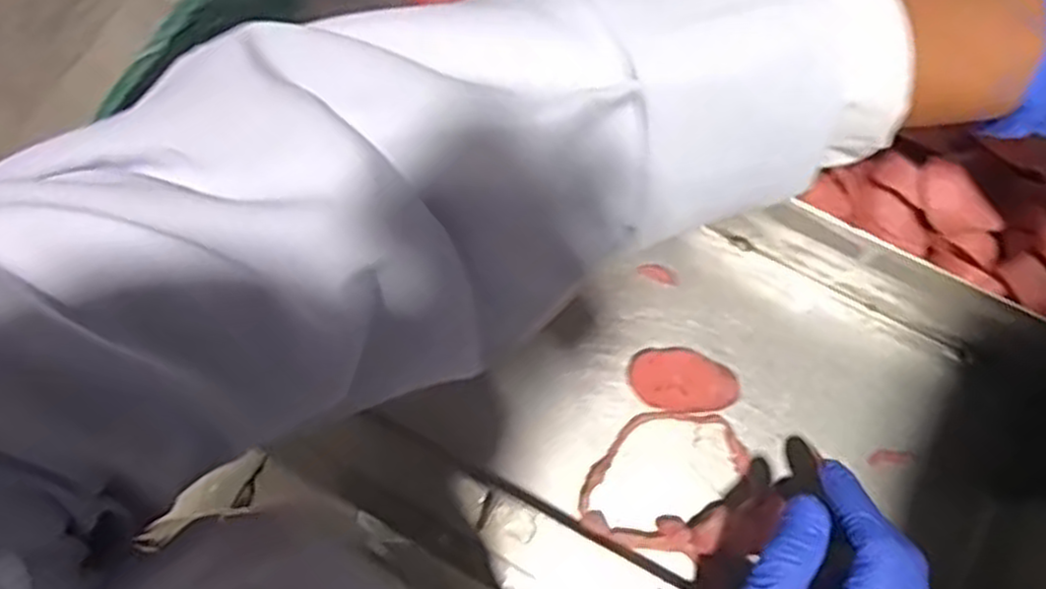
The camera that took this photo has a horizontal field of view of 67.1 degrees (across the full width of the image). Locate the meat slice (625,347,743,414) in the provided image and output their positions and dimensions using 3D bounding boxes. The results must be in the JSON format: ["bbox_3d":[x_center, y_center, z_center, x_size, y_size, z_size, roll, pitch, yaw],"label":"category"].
[{"bbox_3d":[0.089,0.046,0.433,0.059,0.012,0.036,0,75,2],"label":"meat slice"}]

